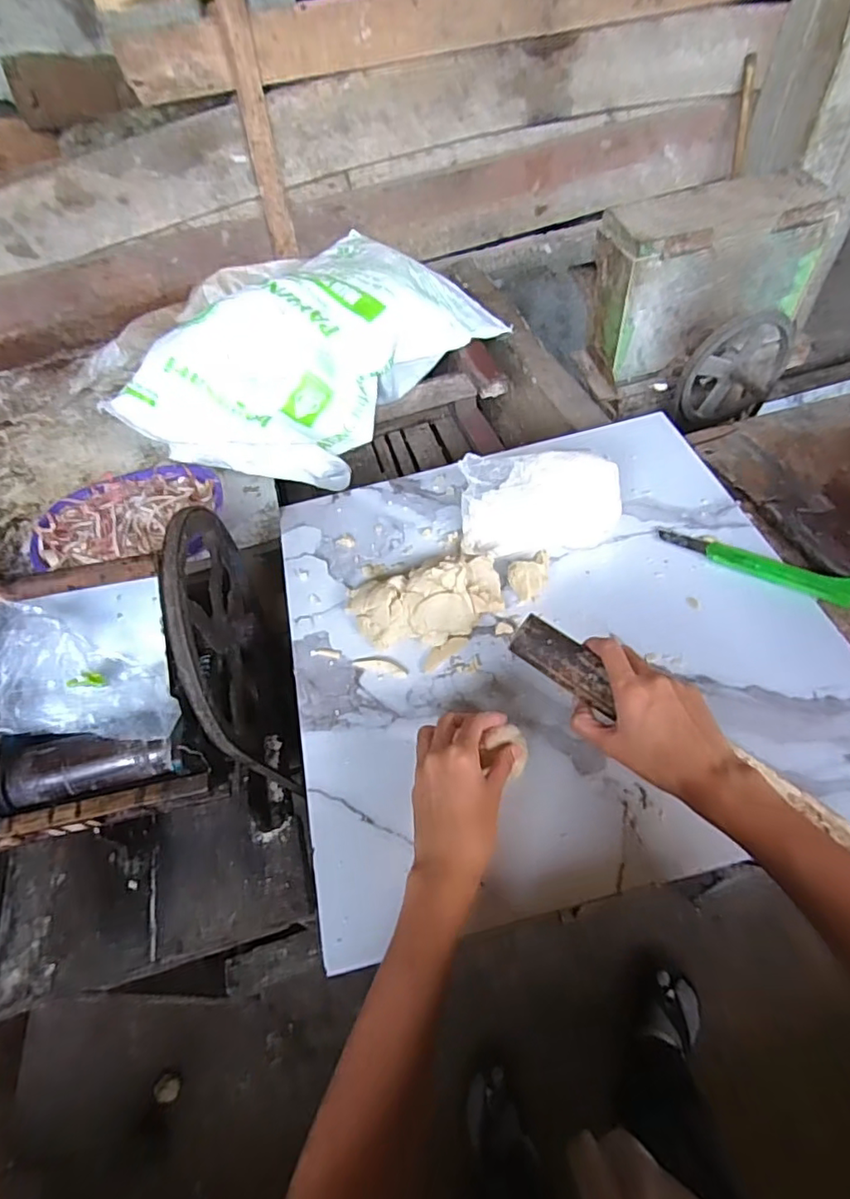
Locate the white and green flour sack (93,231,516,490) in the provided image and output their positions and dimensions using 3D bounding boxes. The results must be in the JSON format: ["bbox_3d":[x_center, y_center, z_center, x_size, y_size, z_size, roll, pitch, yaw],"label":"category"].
[{"bbox_3d":[-0.189,-0.475,1.081,0.416,0.192,0.661,28,61,23],"label":"white and green flour sack"}]

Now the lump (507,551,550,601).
[{"bbox_3d":[0.107,-0.023,0.581,0.041,0.025,0.040,-12,54,-4],"label":"lump"}]

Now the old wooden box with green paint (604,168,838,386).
[{"bbox_3d":[0.472,-0.563,0.995,0.345,0.226,0.171,-14,54,-5],"label":"old wooden box with green paint"}]

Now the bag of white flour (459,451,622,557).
[{"bbox_3d":[0.121,-0.101,0.600,0.163,0.084,0.070,-5,54,1],"label":"bag of white flour"}]

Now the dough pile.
[{"bbox_3d":[-0.002,0.000,0.560,0.158,0.062,0.076,-12,53,11],"label":"dough pile"}]

